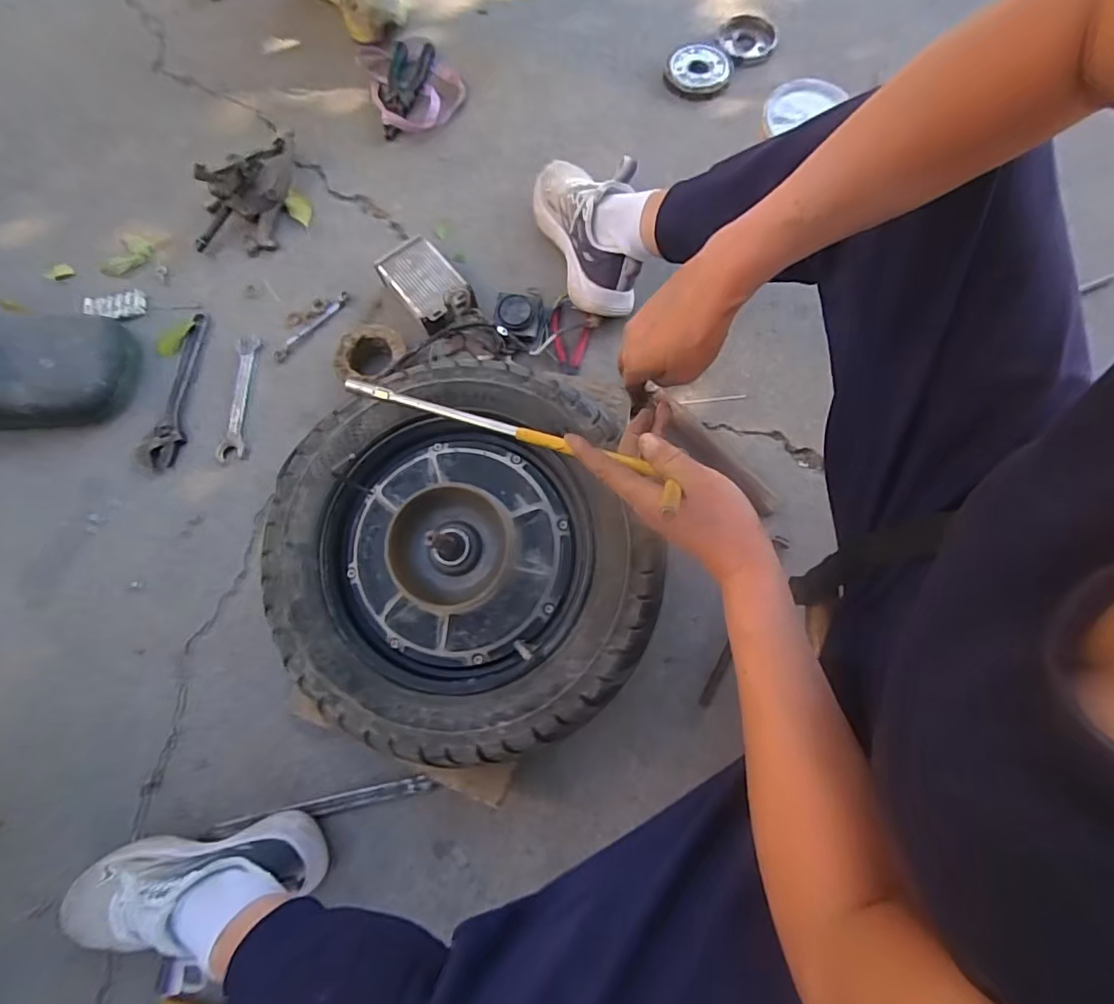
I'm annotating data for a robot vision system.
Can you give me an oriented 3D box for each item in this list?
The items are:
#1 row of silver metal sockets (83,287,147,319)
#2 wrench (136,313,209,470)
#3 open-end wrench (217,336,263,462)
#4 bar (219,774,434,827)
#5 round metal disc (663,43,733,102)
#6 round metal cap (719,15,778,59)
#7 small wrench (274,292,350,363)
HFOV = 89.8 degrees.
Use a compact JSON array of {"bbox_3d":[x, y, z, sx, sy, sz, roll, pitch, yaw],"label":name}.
[{"bbox_3d":[-0.670,-0.299,0.846,0.088,0.016,0.043,-14,77,-3],"label":"row of silver metal sockets"},{"bbox_3d":[-0.543,-0.166,0.803,0.048,0.021,0.244,8,77,2],"label":"wrench"},{"bbox_3d":[-0.454,-0.150,0.801,0.041,0.005,0.186,0,76,0],"label":"open-end wrench"},{"bbox_3d":[-0.269,0.352,0.652,0.250,0.013,0.020,-12,77,-2],"label":"bar"},{"bbox_3d":[0.231,-0.706,0.915,0.105,0.018,0.107,0,76,0],"label":"round metal disc"},{"bbox_3d":[0.317,-0.783,0.942,0.096,0.017,0.096,0,76,0],"label":"round metal cap"},{"bbox_3d":[-0.359,-0.256,0.820,0.021,0.008,0.142,42,80,10],"label":"small wrench"}]

